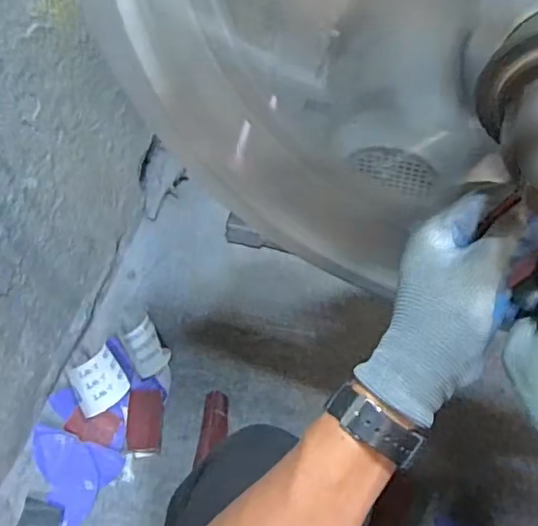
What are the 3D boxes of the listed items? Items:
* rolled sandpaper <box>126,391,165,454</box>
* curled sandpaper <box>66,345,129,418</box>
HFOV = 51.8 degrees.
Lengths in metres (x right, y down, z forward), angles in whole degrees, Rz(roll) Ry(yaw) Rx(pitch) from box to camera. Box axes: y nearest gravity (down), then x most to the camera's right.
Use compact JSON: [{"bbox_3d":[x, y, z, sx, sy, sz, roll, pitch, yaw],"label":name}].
[{"bbox_3d":[-0.199,0.253,0.886,0.054,0.010,0.100,-1,61,1],"label":"rolled sandpaper"},{"bbox_3d":[-0.273,0.192,0.892,0.080,0.034,0.092,-33,65,-16],"label":"curled sandpaper"}]

